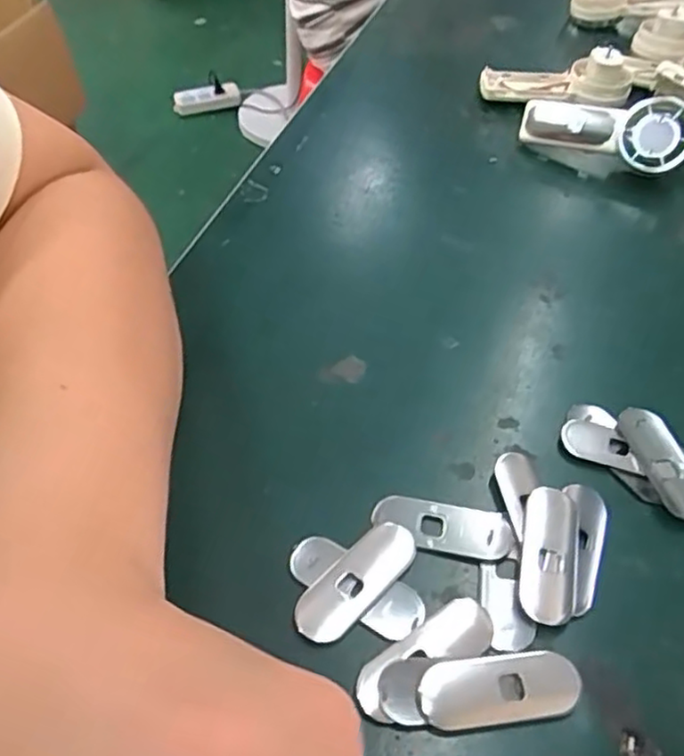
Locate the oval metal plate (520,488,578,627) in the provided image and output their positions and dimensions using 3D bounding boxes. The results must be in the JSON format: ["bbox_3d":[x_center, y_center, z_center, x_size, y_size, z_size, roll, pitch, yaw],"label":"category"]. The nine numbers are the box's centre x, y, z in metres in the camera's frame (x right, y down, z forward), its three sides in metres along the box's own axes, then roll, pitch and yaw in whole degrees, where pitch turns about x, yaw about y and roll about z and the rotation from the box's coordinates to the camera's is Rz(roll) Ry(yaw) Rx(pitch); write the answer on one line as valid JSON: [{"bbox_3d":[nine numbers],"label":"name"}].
[{"bbox_3d":[0.074,0.063,0.240,0.019,0.007,0.049,11,51,8],"label":"oval metal plate"}]

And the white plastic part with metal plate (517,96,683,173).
[{"bbox_3d":[0.152,-0.143,0.394,0.093,0.044,0.021,26,54,19],"label":"white plastic part with metal plate"}]

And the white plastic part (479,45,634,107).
[{"bbox_3d":[0.140,-0.193,0.437,0.097,0.031,0.028,2,50,1],"label":"white plastic part"}]

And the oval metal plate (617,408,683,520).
[{"bbox_3d":[0.125,0.033,0.265,0.017,0.005,0.050,-12,52,-11],"label":"oval metal plate"}]

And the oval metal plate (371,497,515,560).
[{"bbox_3d":[0.037,0.054,0.248,0.050,0.004,0.017,12,51,8],"label":"oval metal plate"}]

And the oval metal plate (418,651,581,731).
[{"bbox_3d":[0.050,0.097,0.212,0.051,0.007,0.019,-5,51,-5],"label":"oval metal plate"}]

